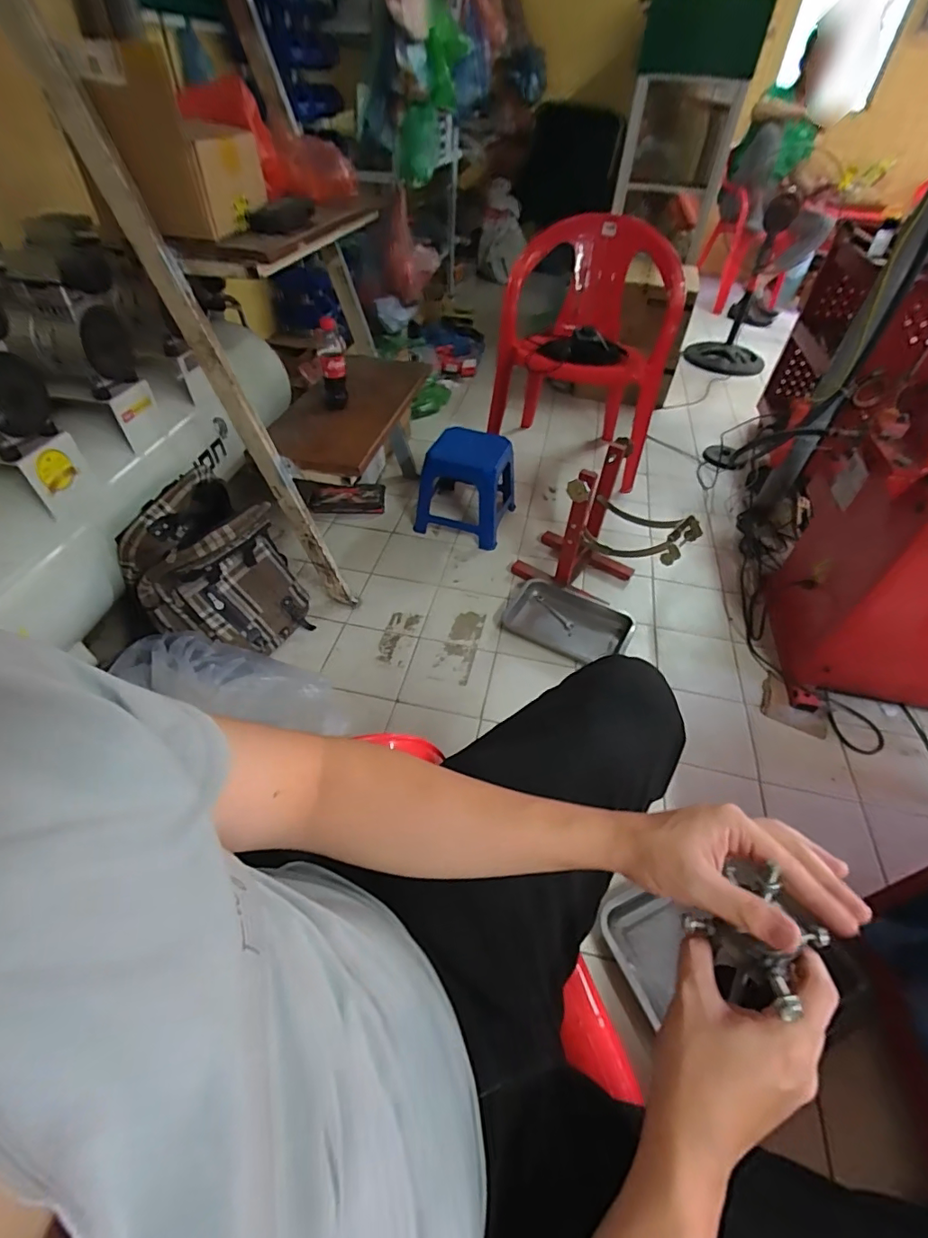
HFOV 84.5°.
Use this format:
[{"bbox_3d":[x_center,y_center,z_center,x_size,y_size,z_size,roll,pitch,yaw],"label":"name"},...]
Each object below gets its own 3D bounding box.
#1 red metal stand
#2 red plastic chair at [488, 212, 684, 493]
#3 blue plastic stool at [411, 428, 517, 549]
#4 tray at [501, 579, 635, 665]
[{"bbox_3d":[0.364,-0.227,1.303,0.383,0.351,0.236,28,52,21],"label":"red metal stand"},{"bbox_3d":[0.390,-0.891,1.713,0.528,0.656,0.500,8,48,5],"label":"red plastic chair"},{"bbox_3d":[0.012,-0.409,1.535,0.248,0.267,0.237,18,49,13],"label":"blue plastic stool"},{"bbox_3d":[0.272,-0.002,1.347,0.318,0.045,0.198,24,51,18],"label":"tray"}]

